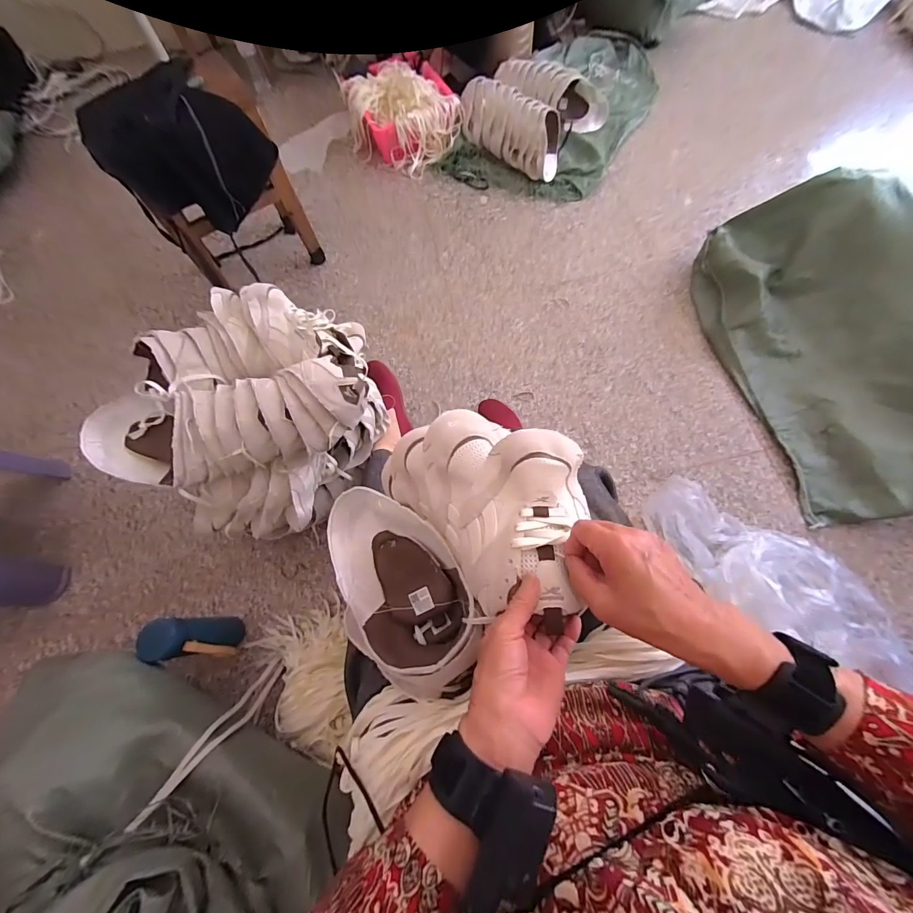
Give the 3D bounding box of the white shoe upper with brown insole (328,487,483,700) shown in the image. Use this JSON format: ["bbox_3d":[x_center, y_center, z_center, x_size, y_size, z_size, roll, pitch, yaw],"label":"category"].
[{"bbox_3d":[-0.069,0.152,0.453,0.137,0.093,0.238,-31,71,-8],"label":"white shoe upper with brown insole"}]

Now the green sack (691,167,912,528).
[{"bbox_3d":[1.124,-0.338,0.932,0.845,0.250,0.815,-13,70,-3],"label":"green sack"}]

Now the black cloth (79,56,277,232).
[{"bbox_3d":[-0.585,-0.657,0.872,0.190,0.232,0.291,33,75,14],"label":"black cloth"}]

